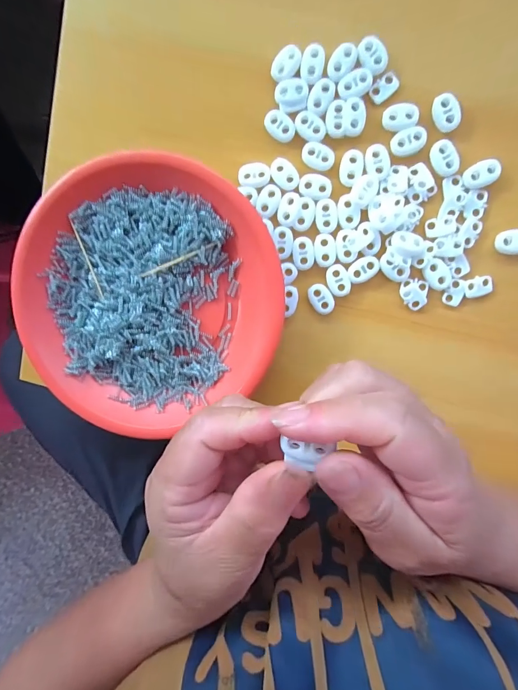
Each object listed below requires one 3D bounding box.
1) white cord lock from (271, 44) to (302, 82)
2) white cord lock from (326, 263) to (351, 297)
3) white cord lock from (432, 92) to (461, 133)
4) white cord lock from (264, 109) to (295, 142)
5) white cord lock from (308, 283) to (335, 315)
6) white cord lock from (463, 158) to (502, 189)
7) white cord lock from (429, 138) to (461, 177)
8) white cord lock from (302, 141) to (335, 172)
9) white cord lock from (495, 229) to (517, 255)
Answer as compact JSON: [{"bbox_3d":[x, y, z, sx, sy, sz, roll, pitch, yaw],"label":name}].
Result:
[{"bbox_3d":[0.018,-0.186,0.236,0.016,0.004,0.023,42,100,1],"label":"white cord lock"},{"bbox_3d":[0.056,-0.045,0.250,0.015,0.004,0.023,-23,93,9],"label":"white cord lock"},{"bbox_3d":[0.120,-0.148,0.228,0.015,0.004,0.022,-13,94,9],"label":"white cord lock"},{"bbox_3d":[0.014,-0.148,0.242,0.022,0.004,0.015,41,100,2],"label":"white cord lock"},{"bbox_3d":[0.045,-0.033,0.256,0.015,0.004,0.023,-29,92,10],"label":"white cord lock"},{"bbox_3d":[0.144,-0.111,0.232,0.021,0.005,0.015,-23,93,9],"label":"white cord lock"},{"bbox_3d":[0.120,-0.121,0.233,0.015,0.005,0.022,-28,92,9],"label":"white cord lock"},{"bbox_3d":[0.040,-0.127,0.241,0.022,0.004,0.016,29,99,4],"label":"white cord lock"},{"bbox_3d":[0.167,-0.067,0.235,0.021,0.006,0.016,-2,96,8],"label":"white cord lock"}]

